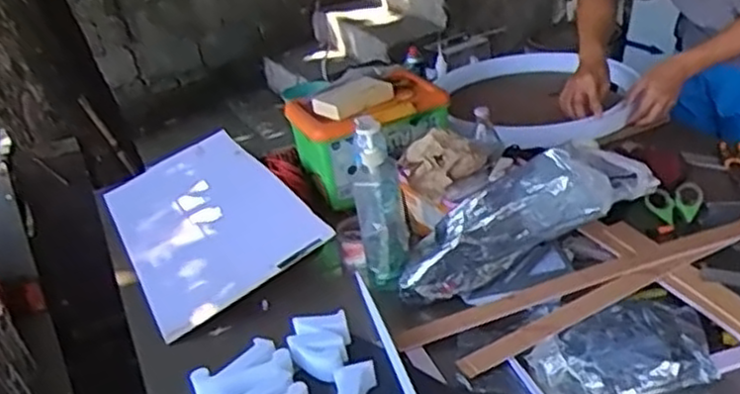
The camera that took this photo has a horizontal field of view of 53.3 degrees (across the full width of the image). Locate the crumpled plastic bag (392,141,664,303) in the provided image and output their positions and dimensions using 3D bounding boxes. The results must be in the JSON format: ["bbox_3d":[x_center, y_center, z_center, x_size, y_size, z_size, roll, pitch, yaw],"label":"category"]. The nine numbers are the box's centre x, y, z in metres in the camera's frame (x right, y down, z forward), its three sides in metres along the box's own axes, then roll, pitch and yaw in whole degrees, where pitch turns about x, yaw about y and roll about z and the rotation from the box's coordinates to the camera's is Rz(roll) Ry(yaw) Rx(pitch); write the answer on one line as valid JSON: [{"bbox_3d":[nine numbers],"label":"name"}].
[{"bbox_3d":[0.225,0.033,1.141,0.402,0.140,0.126,-33,19,24],"label":"crumpled plastic bag"}]

